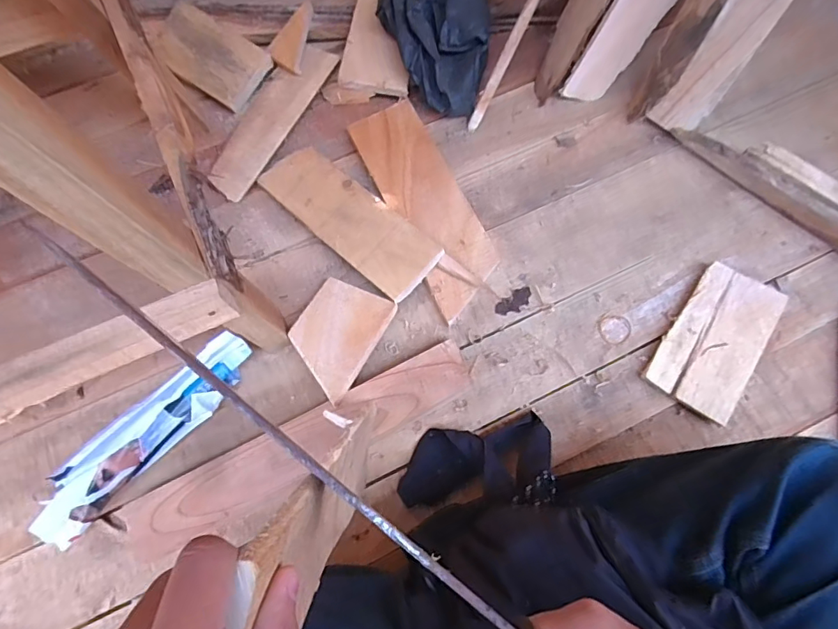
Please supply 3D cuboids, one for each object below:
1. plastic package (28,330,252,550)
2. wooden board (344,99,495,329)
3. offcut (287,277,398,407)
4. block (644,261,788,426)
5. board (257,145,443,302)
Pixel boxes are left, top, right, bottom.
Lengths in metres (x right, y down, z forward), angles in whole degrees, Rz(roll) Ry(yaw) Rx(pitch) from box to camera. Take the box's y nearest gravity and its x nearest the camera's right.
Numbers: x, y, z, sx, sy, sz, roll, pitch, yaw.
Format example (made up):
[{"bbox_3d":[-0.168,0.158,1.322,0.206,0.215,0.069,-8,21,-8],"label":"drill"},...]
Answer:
[{"bbox_3d":[-0.290,0.126,0.531,0.066,0.057,0.263,40,76,12],"label":"plastic package"},{"bbox_3d":[0.010,-0.144,0.637,0.094,0.022,0.298,-24,73,-8],"label":"wooden board"},{"bbox_3d":[-0.098,0.023,0.570,0.095,0.010,0.132,23,61,13],"label":"offcut"},{"bbox_3d":[0.347,0.027,0.577,0.094,0.019,0.180,34,75,11],"label":"block"},{"bbox_3d":[-0.091,-0.125,0.614,0.253,0.017,0.083,41,76,13],"label":"board"}]

